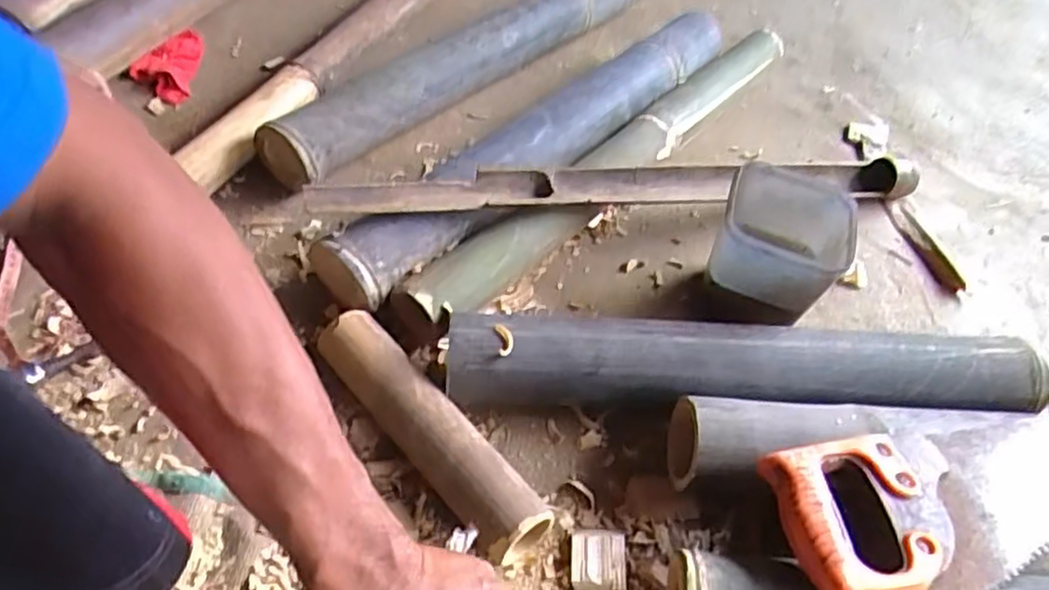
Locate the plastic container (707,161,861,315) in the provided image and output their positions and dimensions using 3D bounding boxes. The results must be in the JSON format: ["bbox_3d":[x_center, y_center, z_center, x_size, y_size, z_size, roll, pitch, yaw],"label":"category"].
[{"bbox_3d":[0.236,-0.058,0.662,0.110,0.079,0.119,17,51,5],"label":"plastic container"}]

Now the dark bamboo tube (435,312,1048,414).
[{"bbox_3d":[0.187,0.060,0.613,0.515,0.060,0.082,4,52,-3],"label":"dark bamboo tube"}]

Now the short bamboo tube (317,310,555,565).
[{"bbox_3d":[-0.078,0.105,0.563,0.052,0.047,0.238,-35,63,-28],"label":"short bamboo tube"}]

